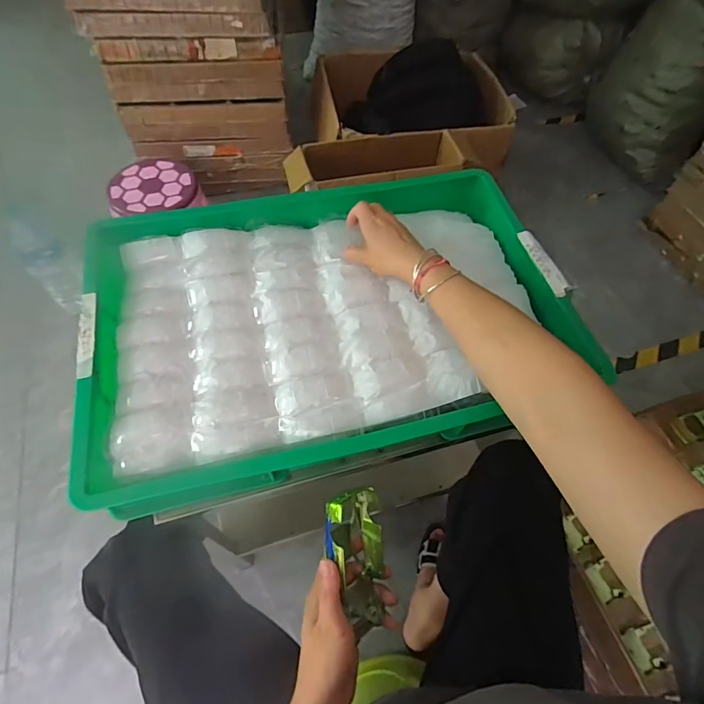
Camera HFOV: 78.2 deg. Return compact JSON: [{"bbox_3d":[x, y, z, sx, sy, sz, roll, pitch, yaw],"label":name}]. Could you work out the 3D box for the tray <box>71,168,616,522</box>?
[{"bbox_3d":[-0.029,-0.055,0.553,0.555,0.092,0.403,-13,61,-10],"label":"tray"}]

